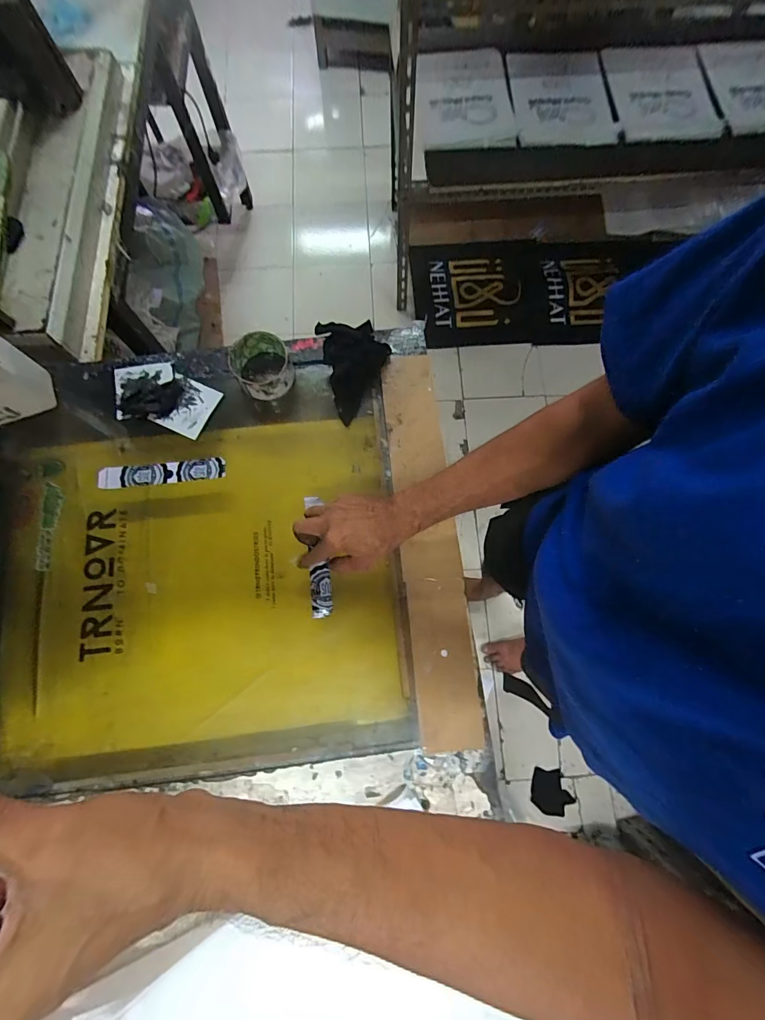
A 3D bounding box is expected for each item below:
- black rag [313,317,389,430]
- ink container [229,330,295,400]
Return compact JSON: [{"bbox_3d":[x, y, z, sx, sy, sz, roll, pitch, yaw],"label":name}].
[{"bbox_3d":[-0.036,-0.216,0.608,0.091,0.057,0.157,-15,76,-4],"label":"black rag"},{"bbox_3d":[-0.171,-0.205,0.598,0.079,0.049,0.089,-20,76,-6],"label":"ink container"}]

